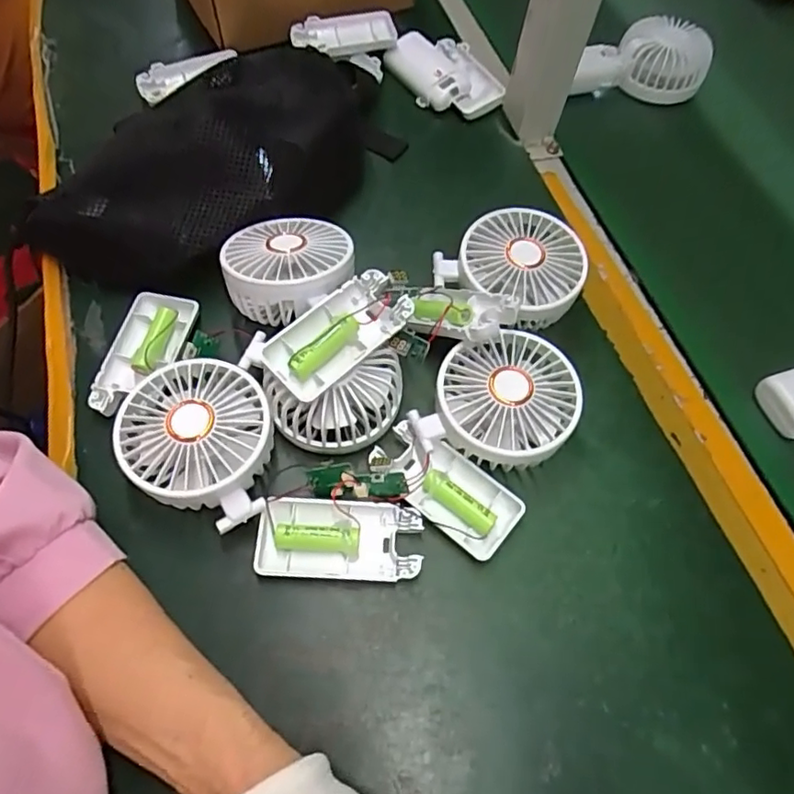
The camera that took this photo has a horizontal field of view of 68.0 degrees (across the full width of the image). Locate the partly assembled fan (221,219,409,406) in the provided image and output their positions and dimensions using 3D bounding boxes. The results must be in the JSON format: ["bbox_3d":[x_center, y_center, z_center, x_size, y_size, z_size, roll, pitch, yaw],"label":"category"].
[{"bbox_3d":[-0.060,-0.068,0.388,0.109,0.039,0.141,-33,69,-21],"label":"partly assembled fan"}]

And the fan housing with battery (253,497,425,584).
[{"bbox_3d":[-0.033,0.085,0.347,0.093,0.019,0.044,3,61,0],"label":"fan housing with battery"}]

